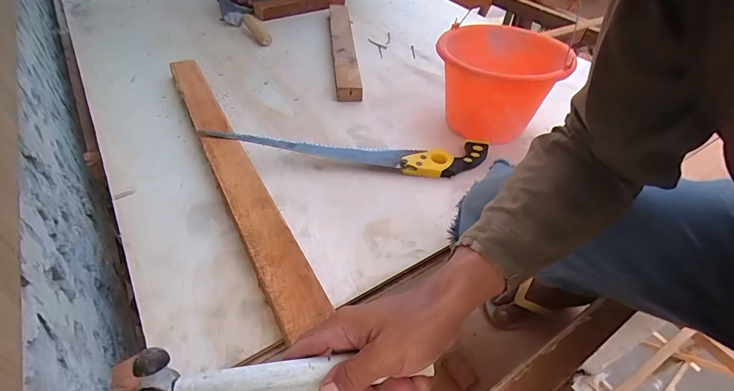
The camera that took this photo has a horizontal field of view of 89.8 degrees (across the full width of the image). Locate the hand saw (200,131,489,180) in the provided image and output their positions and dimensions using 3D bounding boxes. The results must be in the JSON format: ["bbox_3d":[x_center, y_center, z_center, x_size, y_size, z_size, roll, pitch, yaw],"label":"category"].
[{"bbox_3d":[-0.024,-0.067,0.630,0.484,0.032,0.079,1,45,-6],"label":"hand saw"}]

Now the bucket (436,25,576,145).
[{"bbox_3d":[0.230,-0.221,0.698,0.196,0.140,0.205,3,45,-3],"label":"bucket"}]

